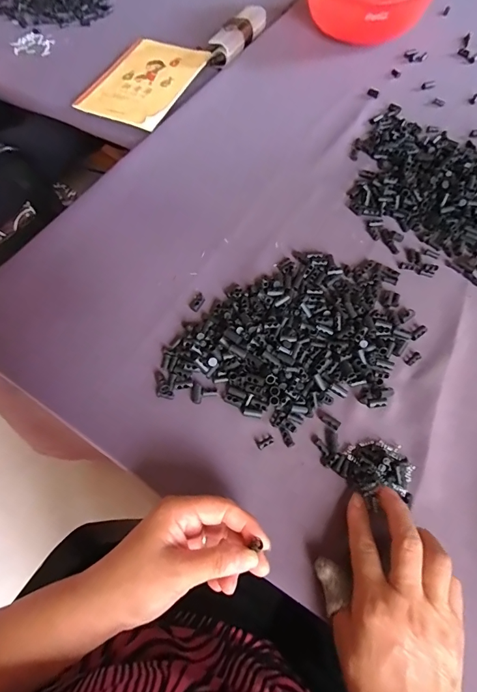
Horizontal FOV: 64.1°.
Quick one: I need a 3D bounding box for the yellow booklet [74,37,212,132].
[{"bbox_3d":[-0.155,-0.439,0.627,0.151,0.008,0.218,20,66,12],"label":"yellow booklet"}]

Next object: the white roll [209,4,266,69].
[{"bbox_3d":[0.001,-0.530,0.643,0.040,0.030,0.155,23,66,13],"label":"white roll"}]

